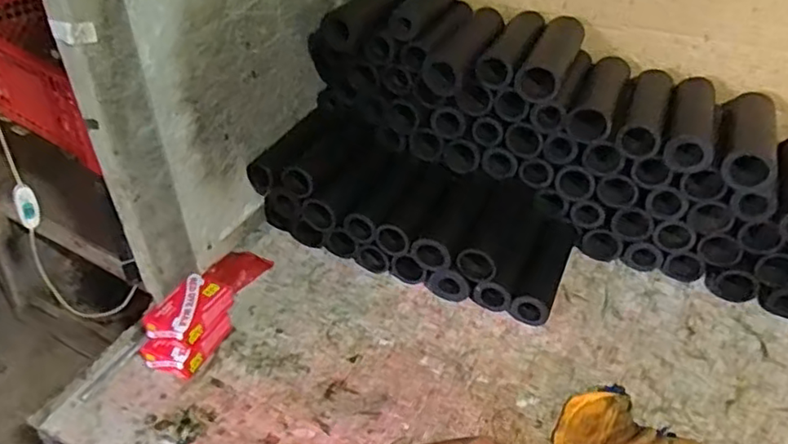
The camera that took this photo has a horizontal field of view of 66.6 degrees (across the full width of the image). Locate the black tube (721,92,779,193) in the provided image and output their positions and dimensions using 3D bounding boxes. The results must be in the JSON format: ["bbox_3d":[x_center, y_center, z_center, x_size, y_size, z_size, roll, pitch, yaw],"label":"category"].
[{"bbox_3d":[0.464,-0.106,0.782,0.058,0.066,0.198,17,40,21],"label":"black tube"}]

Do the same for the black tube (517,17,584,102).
[{"bbox_3d":[0.230,-0.236,0.856,0.059,0.055,0.188,16,40,20],"label":"black tube"}]

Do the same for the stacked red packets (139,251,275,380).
[{"bbox_3d":[-0.243,0.094,0.796,0.087,0.067,0.234,10,38,14],"label":"stacked red packets"}]

